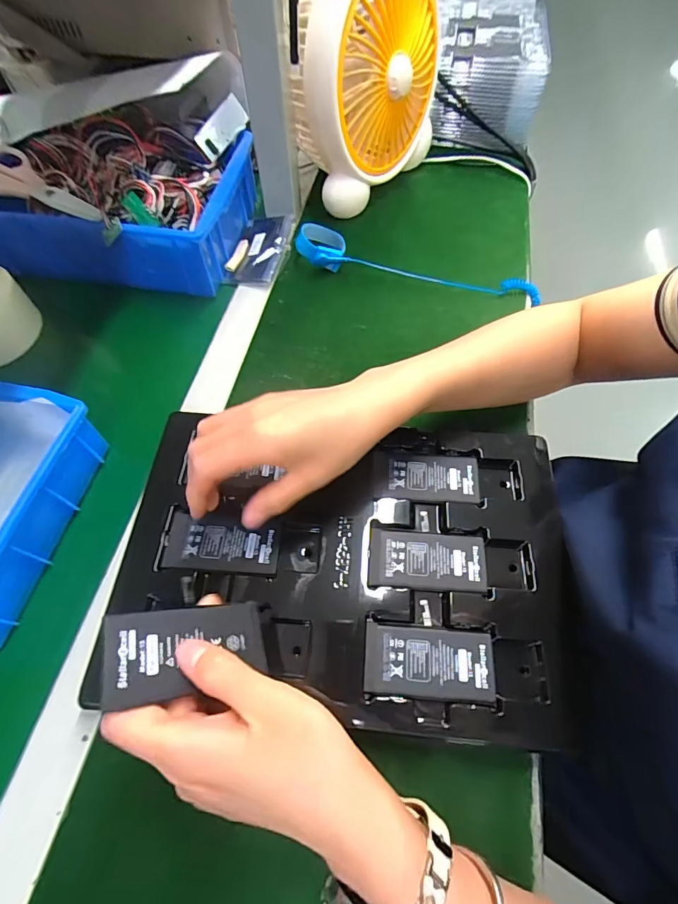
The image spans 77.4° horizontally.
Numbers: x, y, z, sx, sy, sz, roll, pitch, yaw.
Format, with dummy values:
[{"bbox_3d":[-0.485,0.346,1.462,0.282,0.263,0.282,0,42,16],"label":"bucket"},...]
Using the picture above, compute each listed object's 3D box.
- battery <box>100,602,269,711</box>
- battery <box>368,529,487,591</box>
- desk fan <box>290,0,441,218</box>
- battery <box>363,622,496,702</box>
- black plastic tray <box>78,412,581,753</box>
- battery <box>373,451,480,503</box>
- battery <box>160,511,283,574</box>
[{"bbox_3d":[-0.081,0.106,0.232,0.085,0.006,0.045,3,53,-39],"label":"battery"},{"bbox_3d":[0.067,0.082,0.322,0.087,0.004,0.043,3,61,2],"label":"battery"},{"bbox_3d":[0.037,-0.444,0.498,0.100,0.236,0.214,25,64,14],"label":"desk fan"},{"bbox_3d":[0.061,0.142,0.288,0.086,0.004,0.043,4,61,2],"label":"battery"},{"bbox_3d":[0.003,0.075,0.329,0.325,0.020,0.220,6,61,4],"label":"black plastic tray"},{"bbox_3d":[0.073,0.019,0.354,0.086,0.004,0.042,3,61,2],"label":"battery"},{"bbox_3d":[-0.089,0.069,0.327,0.087,0.004,0.043,3,61,2],"label":"battery"}]

